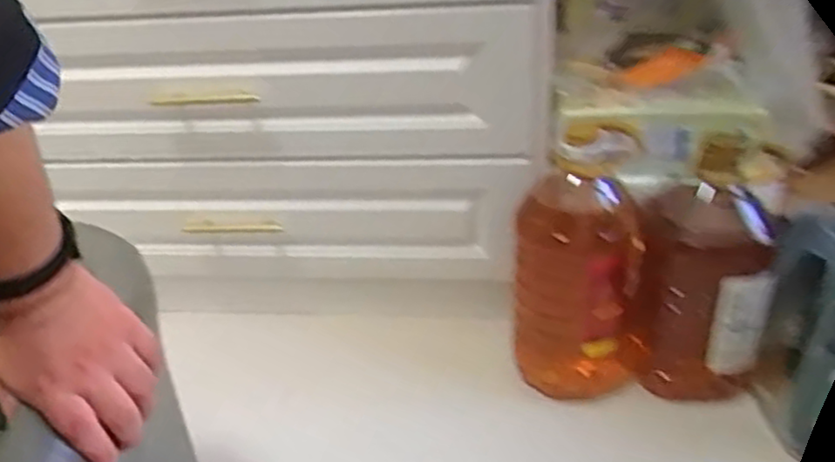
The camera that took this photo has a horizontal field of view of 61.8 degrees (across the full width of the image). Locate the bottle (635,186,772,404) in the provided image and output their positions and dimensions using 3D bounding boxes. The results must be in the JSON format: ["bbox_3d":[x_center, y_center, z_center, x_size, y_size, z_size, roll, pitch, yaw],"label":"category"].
[{"bbox_3d":[0.342,0.086,0.886,0.141,0.284,0.128,0,31,8],"label":"bottle"}]

